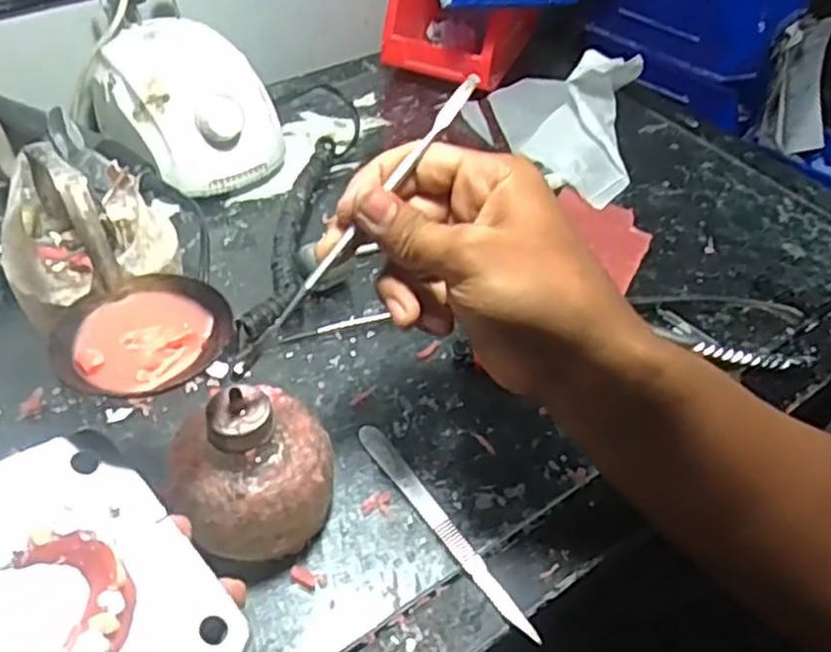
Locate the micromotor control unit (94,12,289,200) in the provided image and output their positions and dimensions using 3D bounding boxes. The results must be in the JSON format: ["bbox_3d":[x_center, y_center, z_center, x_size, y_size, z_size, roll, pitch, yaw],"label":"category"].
[{"bbox_3d":[-0.172,-0.160,0.552,0.114,0.075,0.135,-25,55,-26],"label":"micromotor control unit"}]

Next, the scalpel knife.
[{"bbox_3d":[0.013,0.098,0.369,0.013,0.005,0.136,-26,55,-26],"label":"scalpel knife"}]

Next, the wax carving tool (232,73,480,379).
[{"bbox_3d":[-0.024,-0.046,0.325,0.010,0.010,0.169,33,77,22],"label":"wax carving tool"}]

